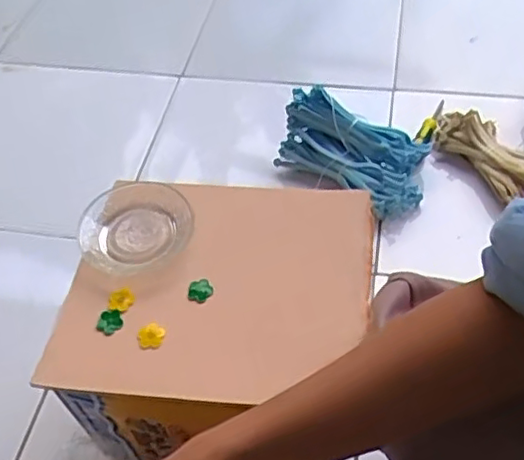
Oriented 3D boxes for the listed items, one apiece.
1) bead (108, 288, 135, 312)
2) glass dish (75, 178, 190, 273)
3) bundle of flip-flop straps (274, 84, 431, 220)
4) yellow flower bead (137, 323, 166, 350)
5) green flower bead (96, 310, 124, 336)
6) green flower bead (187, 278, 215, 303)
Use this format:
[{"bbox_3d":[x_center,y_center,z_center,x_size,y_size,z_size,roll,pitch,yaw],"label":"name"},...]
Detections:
[{"bbox_3d":[-0.133,0.066,0.583,0.024,0.004,0.023,-3,52,3],"label":"bead"},{"bbox_3d":[-0.127,-0.004,0.626,0.109,0.018,0.104,-3,52,3],"label":"glass dish"},{"bbox_3d":[0.137,-0.128,0.957,0.224,0.095,0.132,33,61,12],"label":"bundle of flip-flop straps"},{"bbox_3d":[-0.101,0.095,0.558,0.021,0.008,0.024,20,56,19],"label":"yellow flower bead"},{"bbox_3d":[-0.141,0.085,0.571,0.025,0.007,0.022,-29,55,-16],"label":"green flower bead"},{"bbox_3d":[-0.058,0.058,0.585,0.024,0.004,0.022,-15,74,-12],"label":"green flower bead"}]

